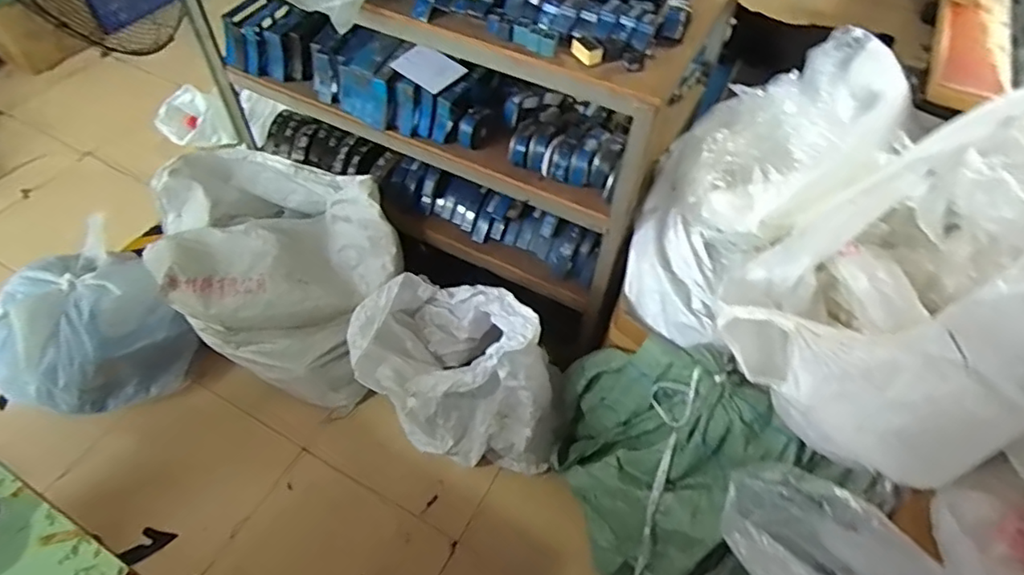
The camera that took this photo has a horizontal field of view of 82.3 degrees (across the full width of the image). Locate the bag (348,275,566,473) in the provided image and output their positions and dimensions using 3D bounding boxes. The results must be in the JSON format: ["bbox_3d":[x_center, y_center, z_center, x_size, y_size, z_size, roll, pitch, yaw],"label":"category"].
[{"bbox_3d":[-0.125,0.203,1.397,0.515,0.582,0.328,37,62,20],"label":"bag"}]

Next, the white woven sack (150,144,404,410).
[{"bbox_3d":[-0.594,-0.038,1.515,0.571,0.544,0.435,19,58,9],"label":"white woven sack"}]

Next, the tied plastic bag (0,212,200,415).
[{"bbox_3d":[-1.066,0.117,1.467,0.388,0.311,0.350,-37,66,-24],"label":"tied plastic bag"}]

